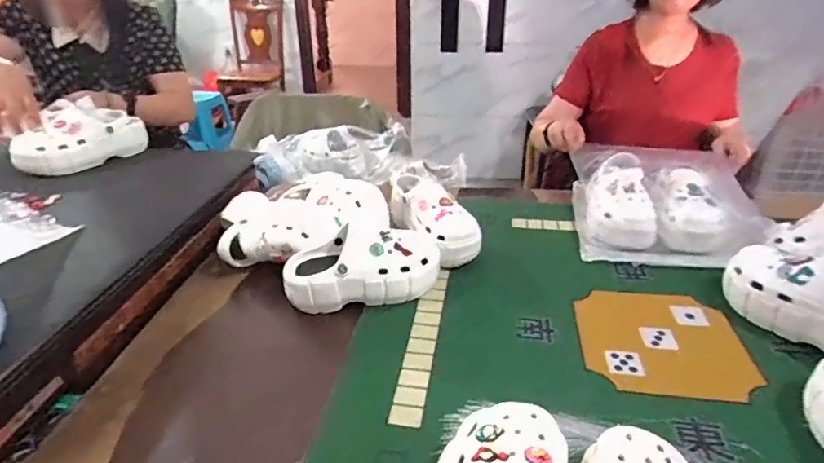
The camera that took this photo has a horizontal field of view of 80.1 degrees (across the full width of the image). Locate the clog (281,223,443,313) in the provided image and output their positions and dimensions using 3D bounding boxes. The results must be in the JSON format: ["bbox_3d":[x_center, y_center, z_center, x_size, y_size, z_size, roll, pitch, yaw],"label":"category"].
[{"bbox_3d":[-0.075,0.048,0.794,0.254,0.106,0.105,-8,29,-14],"label":"clog"}]

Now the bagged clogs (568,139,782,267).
[{"bbox_3d":[0.491,-0.064,0.994,0.299,0.149,0.366,4,29,9],"label":"bagged clogs"}]

